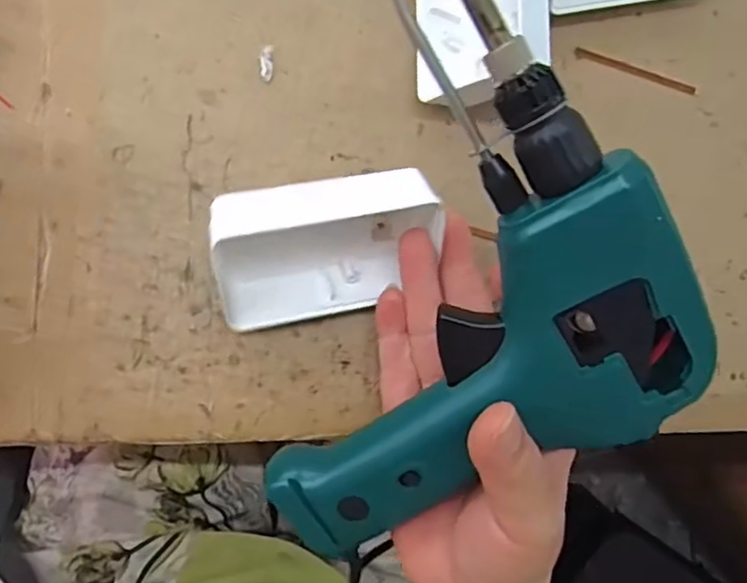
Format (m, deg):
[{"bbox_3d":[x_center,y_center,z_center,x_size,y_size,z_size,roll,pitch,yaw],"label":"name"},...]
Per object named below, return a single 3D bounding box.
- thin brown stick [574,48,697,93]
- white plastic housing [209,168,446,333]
[{"bbox_3d":[0.128,-0.108,0.313,0.062,0.005,0.005,17,85,-5],"label":"thin brown stick"},{"bbox_3d":[-0.020,-0.020,0.267,0.087,0.057,0.031,-9,47,-9],"label":"white plastic housing"}]

